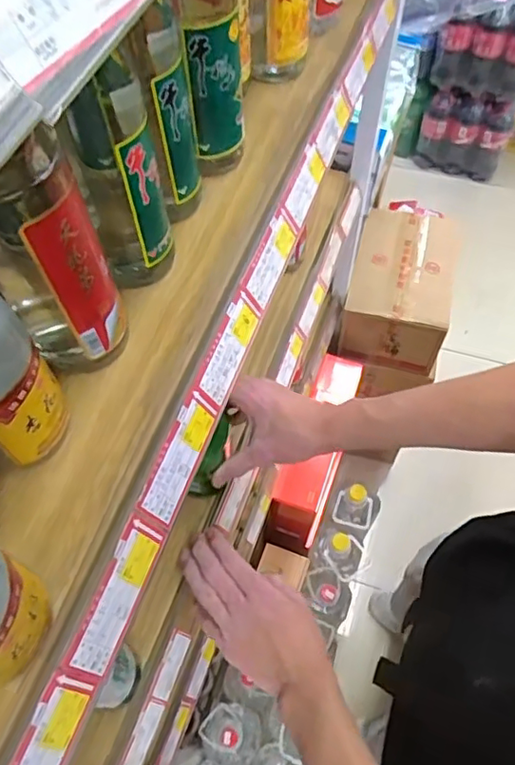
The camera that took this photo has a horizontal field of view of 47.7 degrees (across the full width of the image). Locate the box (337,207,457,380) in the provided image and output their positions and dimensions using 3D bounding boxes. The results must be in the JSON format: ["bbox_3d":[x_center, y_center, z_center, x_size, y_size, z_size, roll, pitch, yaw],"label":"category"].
[{"bbox_3d":[0.314,-0.203,1.289,0.214,0.188,0.297,12,62,7],"label":"box"}]

